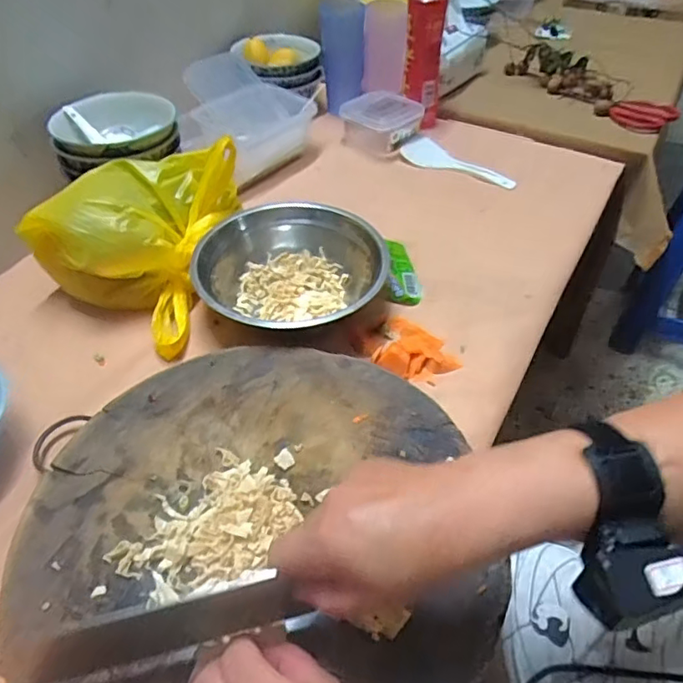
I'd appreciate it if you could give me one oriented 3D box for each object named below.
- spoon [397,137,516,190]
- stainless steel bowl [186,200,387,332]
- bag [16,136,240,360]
[{"bbox_3d":[0.182,-0.273,0.851,0.180,0.021,0.045,26,52,21],"label":"spoon"},{"bbox_3d":[-0.054,-0.073,0.617,0.174,0.078,0.200,22,51,18],"label":"stainless steel bowl"},{"bbox_3d":[-0.235,-0.125,0.629,0.177,0.115,0.230,10,48,8],"label":"bag"}]

